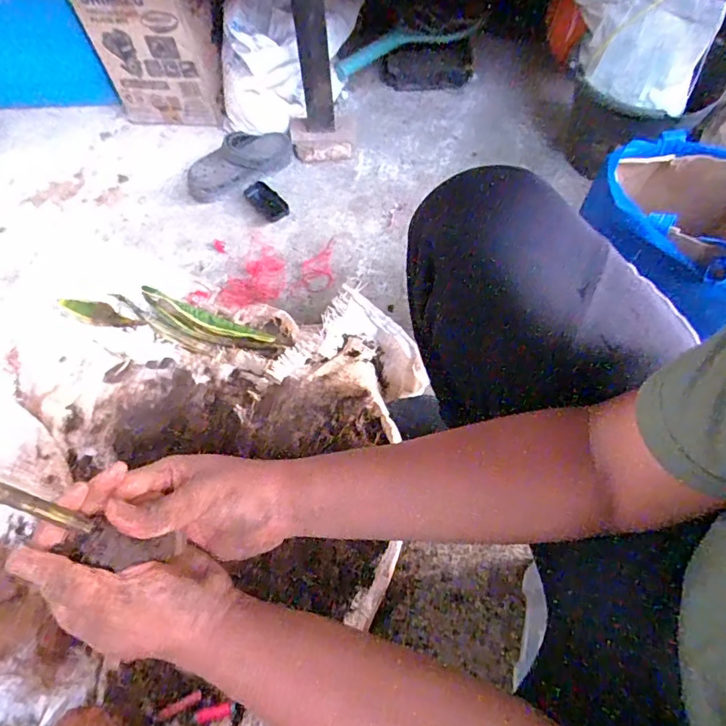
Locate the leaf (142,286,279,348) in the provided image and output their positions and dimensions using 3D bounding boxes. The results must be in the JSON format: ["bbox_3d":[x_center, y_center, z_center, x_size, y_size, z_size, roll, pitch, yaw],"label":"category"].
[{"bbox_3d":[-0.290,-0.074,0.890,0.279,0.015,0.056,21,66,12],"label":"leaf"}]

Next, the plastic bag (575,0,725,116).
[{"bbox_3d":[0.445,-0.525,0.805,0.066,0.161,0.225,-34,66,-14],"label":"plastic bag"}]

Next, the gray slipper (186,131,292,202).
[{"bbox_3d":[-0.252,-0.411,1.024,0.233,0.083,0.090,-30,66,-12],"label":"gray slipper"}]

